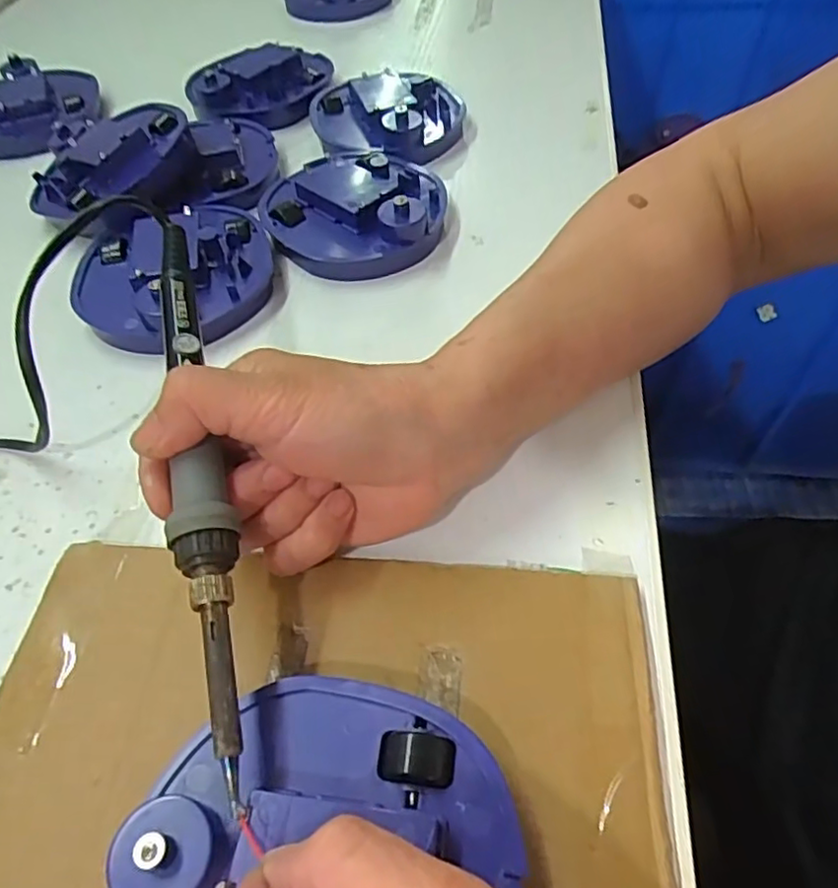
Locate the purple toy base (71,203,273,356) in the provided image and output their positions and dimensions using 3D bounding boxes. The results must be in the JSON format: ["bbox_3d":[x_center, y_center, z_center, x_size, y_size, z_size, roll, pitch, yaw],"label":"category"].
[{"bbox_3d":[-0.133,-0.094,0.346,0.105,0.029,0.096,-2,53,2],"label":"purple toy base"}]

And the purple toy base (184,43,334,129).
[{"bbox_3d":[-0.118,-0.271,0.476,0.080,0.027,0.099,30,60,23],"label":"purple toy base"}]

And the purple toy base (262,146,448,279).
[{"bbox_3d":[-0.039,-0.142,0.380,0.104,0.033,0.104,-2,53,2],"label":"purple toy base"}]

